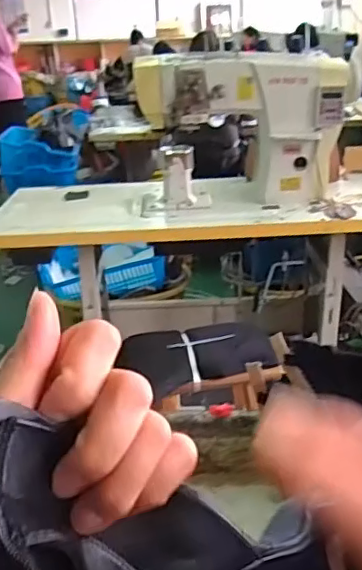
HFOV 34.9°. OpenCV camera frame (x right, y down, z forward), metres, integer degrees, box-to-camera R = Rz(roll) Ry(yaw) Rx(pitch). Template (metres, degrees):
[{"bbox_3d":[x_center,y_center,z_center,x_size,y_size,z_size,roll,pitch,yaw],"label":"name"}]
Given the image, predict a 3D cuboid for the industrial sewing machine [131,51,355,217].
[{"bbox_3d":[0.169,-0.429,1.596,0.567,0.381,0.165,-1,24,2],"label":"industrial sewing machine"}]

